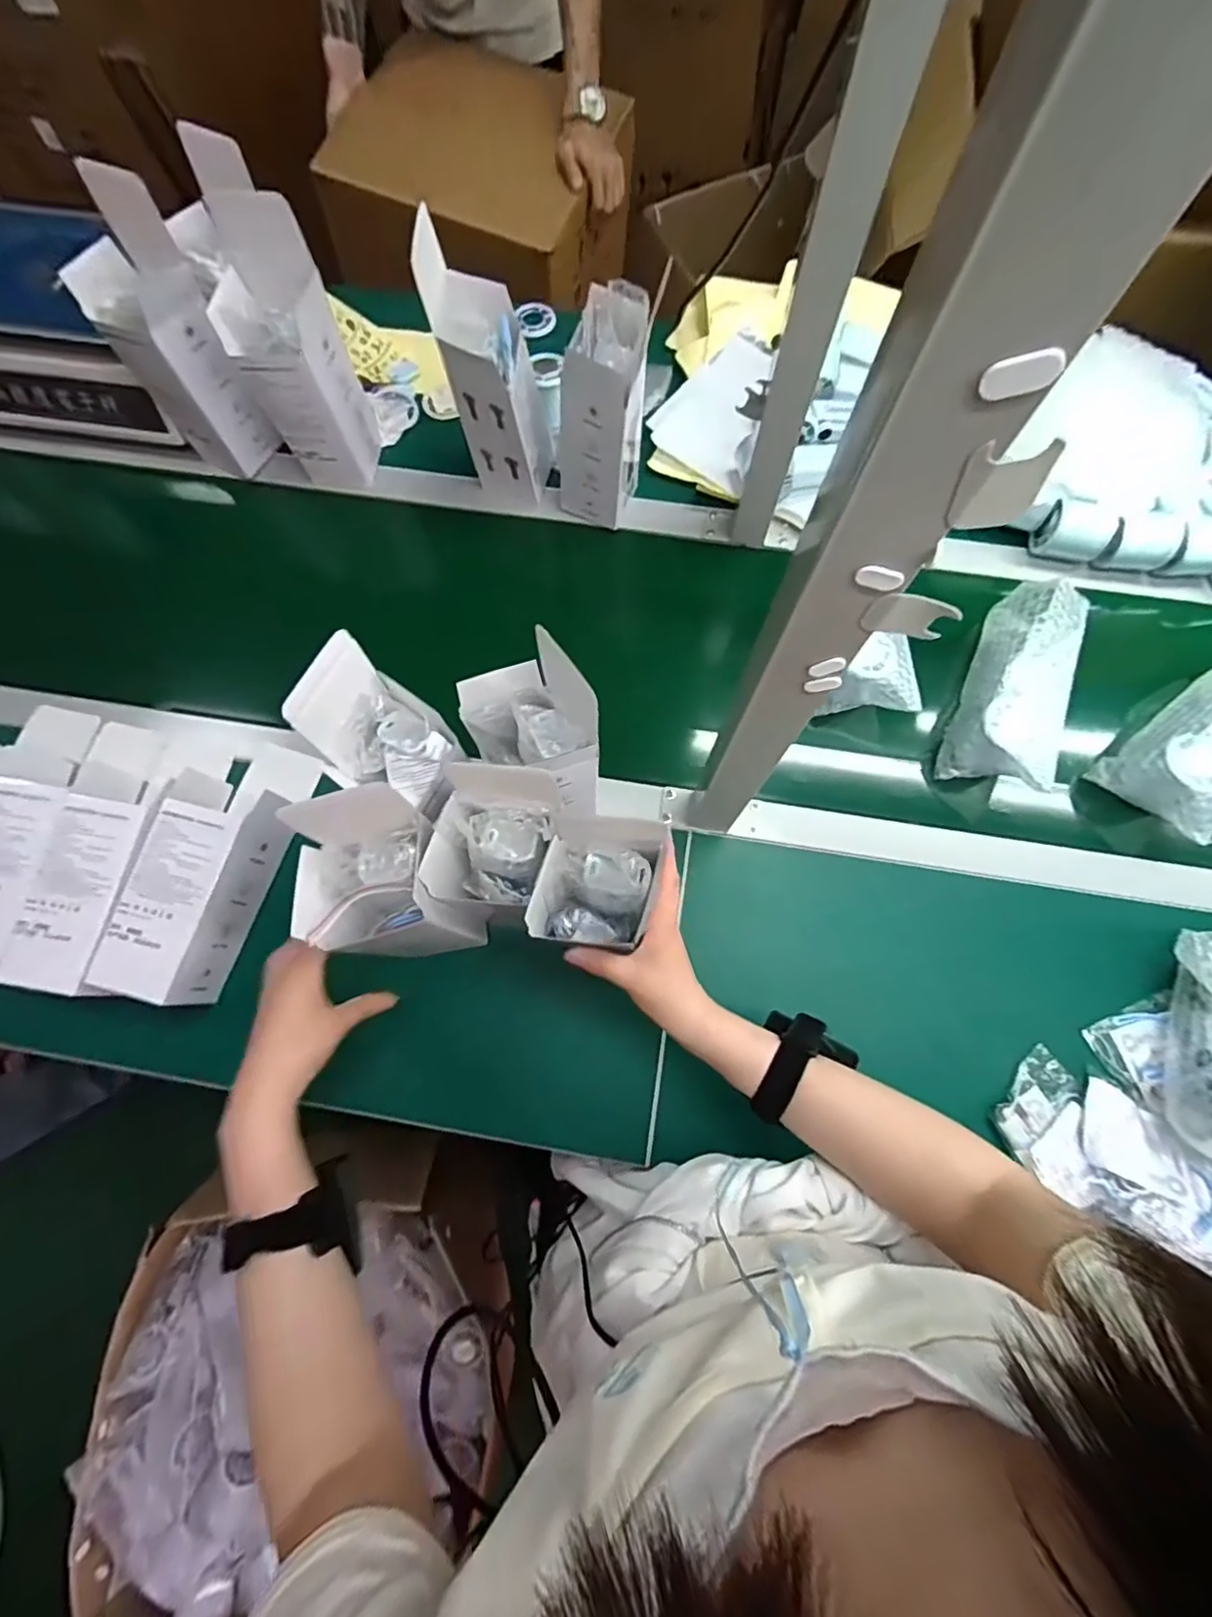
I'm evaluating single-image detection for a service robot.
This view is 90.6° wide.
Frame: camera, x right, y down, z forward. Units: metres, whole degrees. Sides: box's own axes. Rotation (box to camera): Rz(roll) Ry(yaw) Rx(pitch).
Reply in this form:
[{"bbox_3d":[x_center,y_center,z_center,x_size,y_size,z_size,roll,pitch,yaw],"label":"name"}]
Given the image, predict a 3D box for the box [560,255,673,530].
[{"bbox_3d":[-0.003,-0.392,0.599,0.071,0.194,0.076,21,74,5],"label":"box"}]

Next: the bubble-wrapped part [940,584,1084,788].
[{"bbox_3d":[0.411,-0.118,0.594,0.080,0.068,0.201,23,74,6],"label":"bubble-wrapped part"}]

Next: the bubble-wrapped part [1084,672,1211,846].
[{"bbox_3d":[0.571,-0.074,0.569,0.085,0.080,0.190,40,91,10],"label":"bubble-wrapped part"}]

